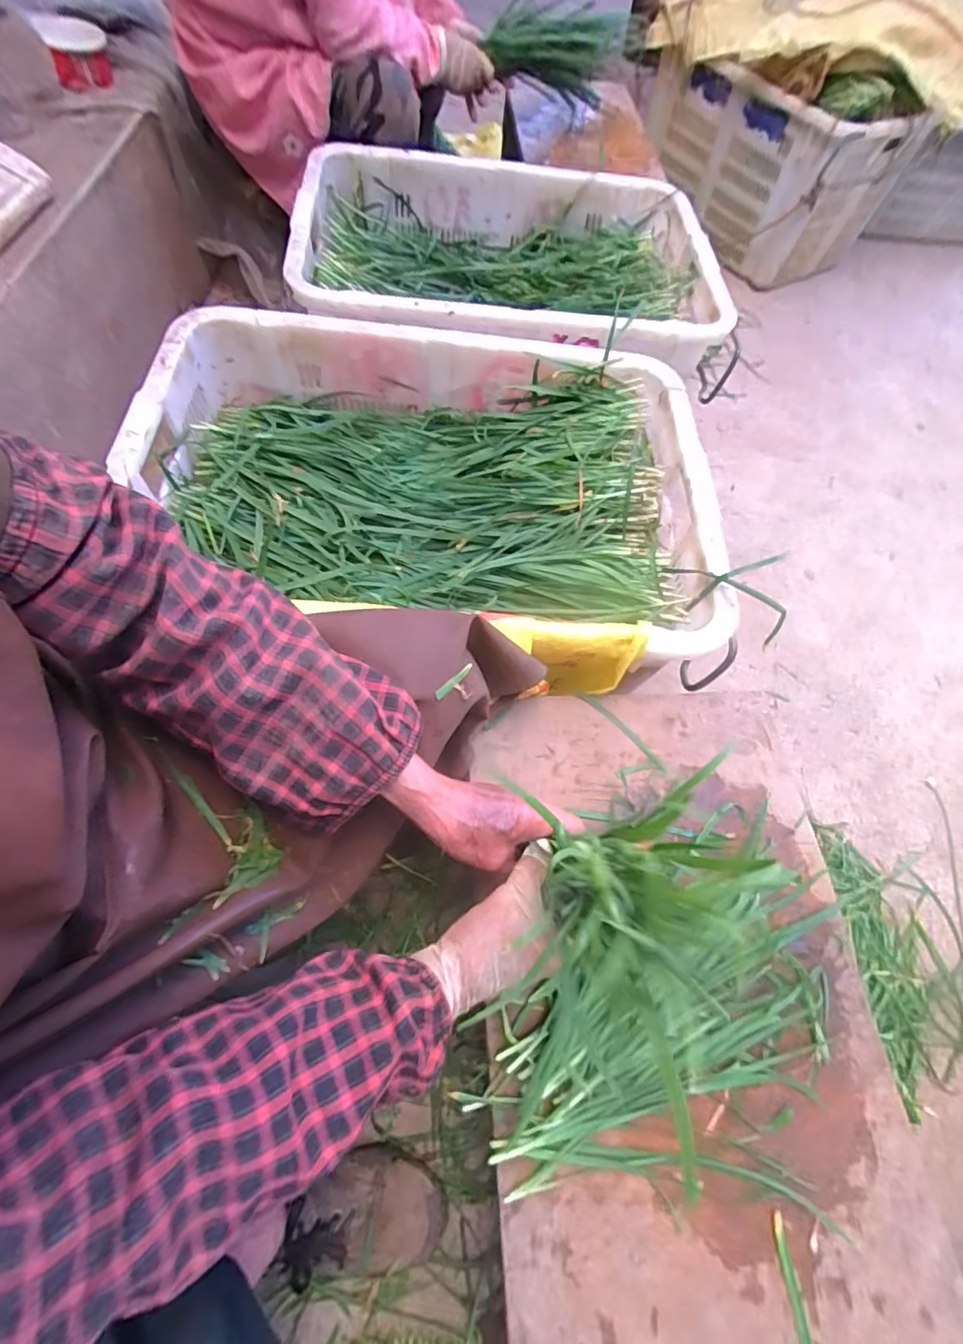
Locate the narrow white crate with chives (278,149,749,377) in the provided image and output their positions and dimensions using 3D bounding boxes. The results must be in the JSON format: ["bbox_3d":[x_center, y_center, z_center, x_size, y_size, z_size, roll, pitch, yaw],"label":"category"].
[{"bbox_3d":[0.062,-0.711,0.907,0.696,0.145,0.492,-3,66,-7],"label":"narrow white crate with chives"}]

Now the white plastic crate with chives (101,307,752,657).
[{"bbox_3d":[-0.055,-0.240,0.648,0.660,0.129,0.454,3,65,-4],"label":"white plastic crate with chives"}]

